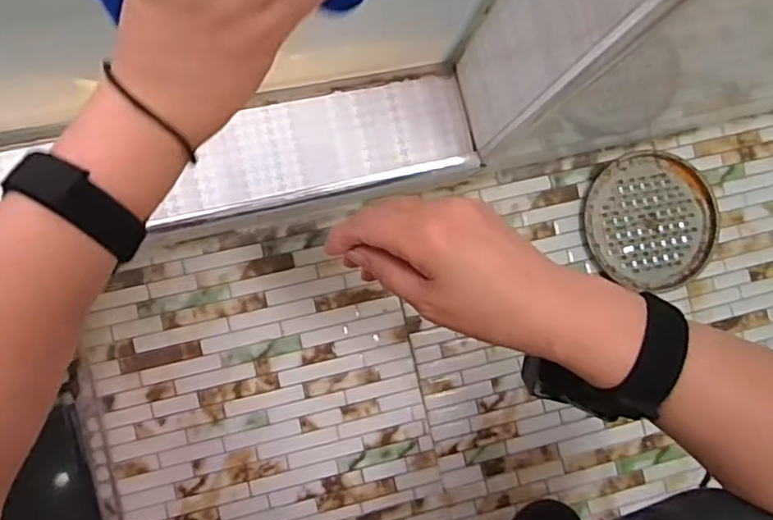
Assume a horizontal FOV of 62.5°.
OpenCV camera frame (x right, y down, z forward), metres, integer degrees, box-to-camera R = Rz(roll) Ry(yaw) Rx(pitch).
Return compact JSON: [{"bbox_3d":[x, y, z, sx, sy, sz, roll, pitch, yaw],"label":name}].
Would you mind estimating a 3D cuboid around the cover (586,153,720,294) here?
[{"bbox_3d":[0.279,-0.041,0.669,0.139,0.007,0.141,0,89,-7],"label":"cover"}]

